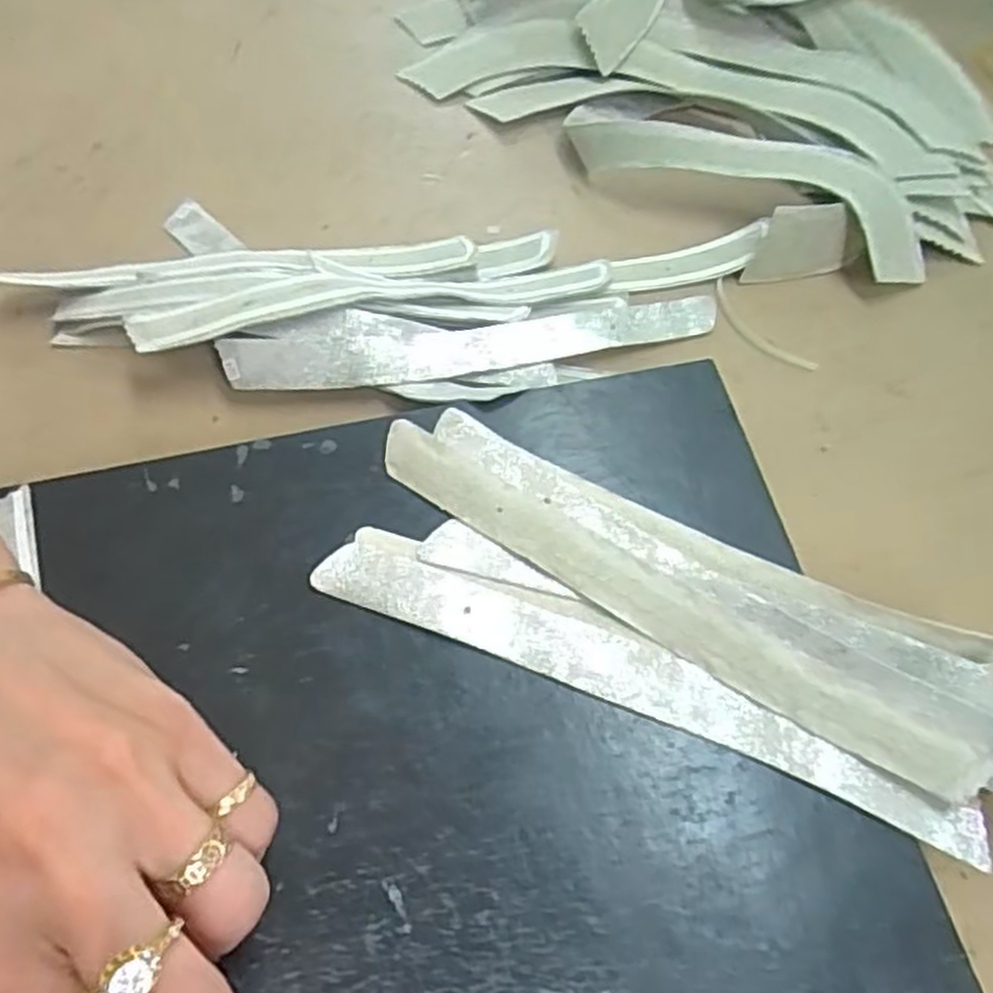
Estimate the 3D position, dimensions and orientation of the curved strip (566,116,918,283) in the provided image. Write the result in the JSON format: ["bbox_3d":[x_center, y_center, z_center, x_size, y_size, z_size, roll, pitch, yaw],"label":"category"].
[{"bbox_3d":[0.108,-0.138,0.332,0.156,0.025,0.045,29,66,15],"label":"curved strip"}]

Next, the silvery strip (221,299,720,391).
[{"bbox_3d":[-0.006,-0.057,0.299,0.188,0.008,0.024,-8,78,-10],"label":"silvery strip"}]

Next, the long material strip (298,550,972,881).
[{"bbox_3d":[0.038,0.050,0.221,0.190,0.004,0.023,20,64,11],"label":"long material strip"}]

